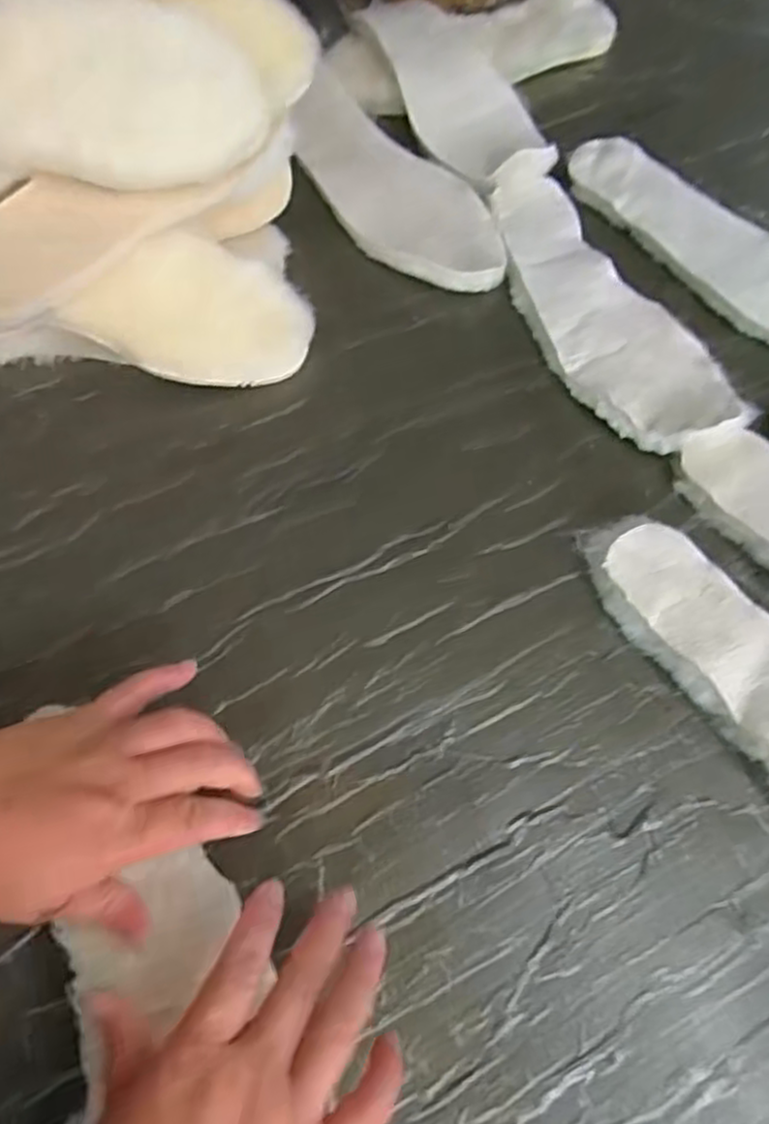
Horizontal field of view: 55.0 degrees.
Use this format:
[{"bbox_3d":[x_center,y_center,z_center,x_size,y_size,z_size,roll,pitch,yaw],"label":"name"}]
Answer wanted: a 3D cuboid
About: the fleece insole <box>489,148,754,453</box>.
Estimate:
[{"bbox_3d":[0.152,-0.186,0.541,0.098,0.032,0.273,-26,69,-13],"label":"fleece insole"}]

